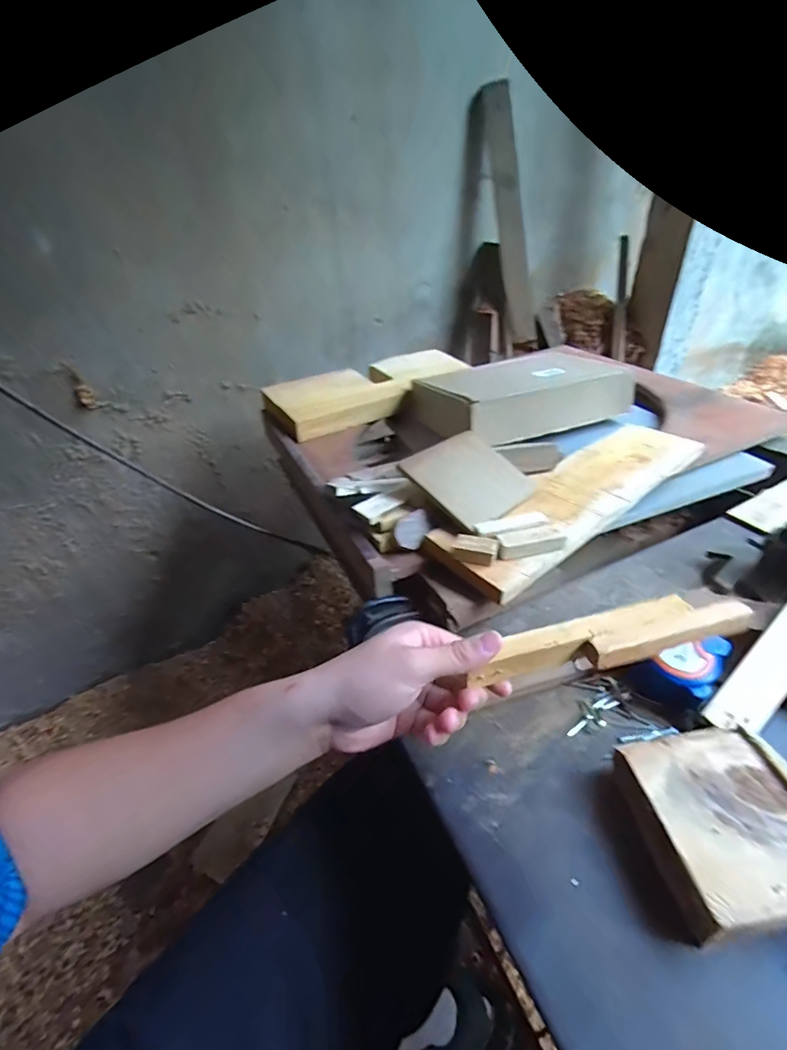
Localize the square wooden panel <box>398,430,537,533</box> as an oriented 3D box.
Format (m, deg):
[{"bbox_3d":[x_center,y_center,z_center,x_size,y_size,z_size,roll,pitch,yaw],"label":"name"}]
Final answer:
[{"bbox_3d":[0.089,-0.054,0.542,0.114,0.012,0.138,47,49,11],"label":"square wooden panel"}]

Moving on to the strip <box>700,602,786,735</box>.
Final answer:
[{"bbox_3d":[0.319,0.085,0.374,0.210,0.005,0.034,-39,54,-16],"label":"strip"}]

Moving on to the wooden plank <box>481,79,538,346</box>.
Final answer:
[{"bbox_3d":[0.246,-0.622,1.002,0.060,0.462,0.027,1,38,27],"label":"wooden plank"}]

